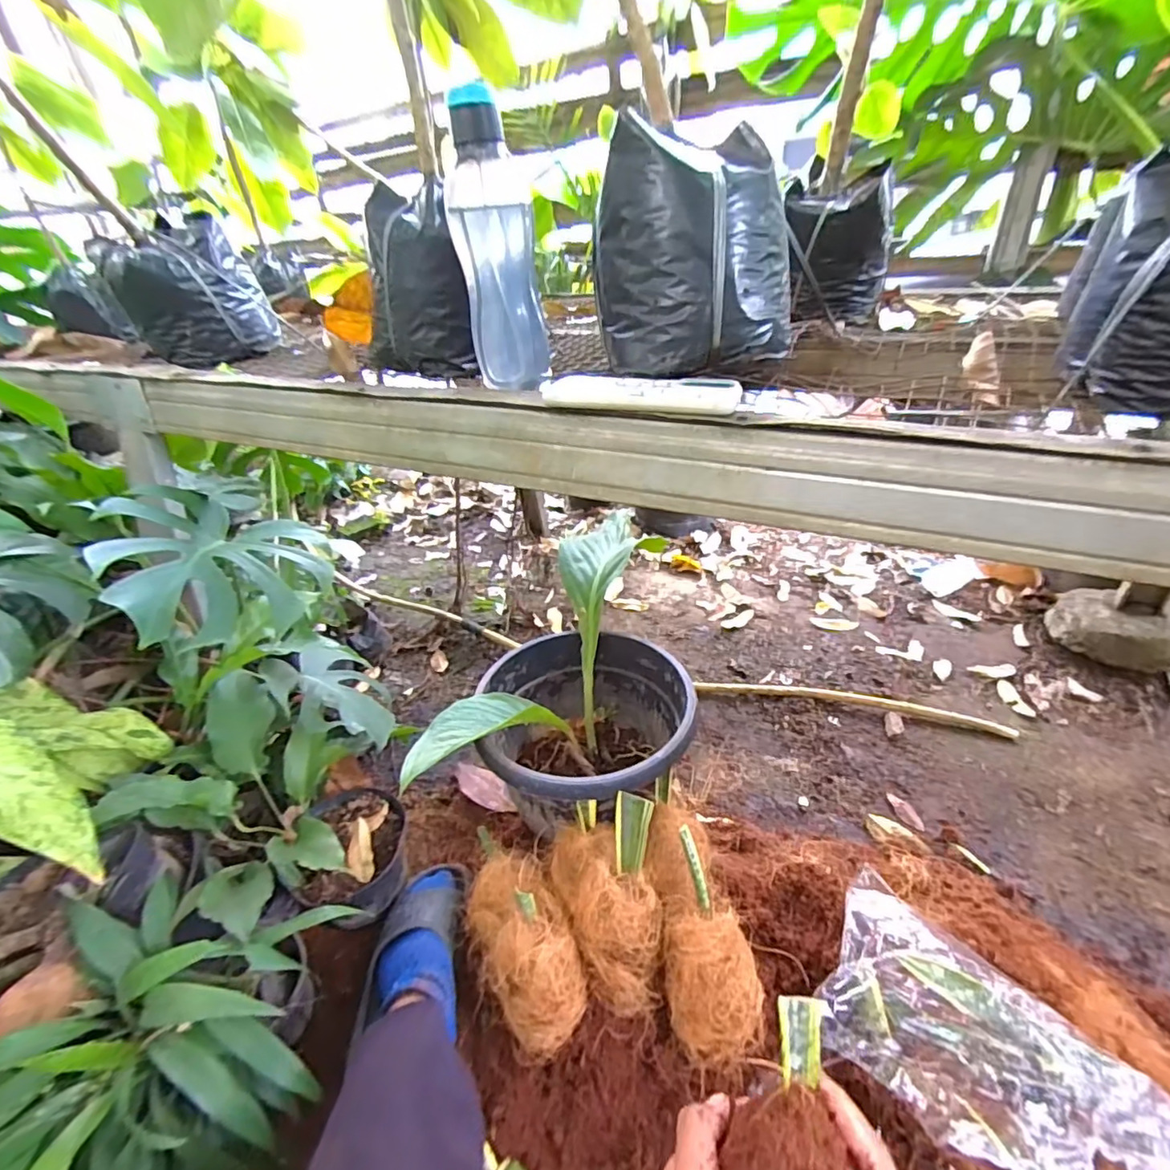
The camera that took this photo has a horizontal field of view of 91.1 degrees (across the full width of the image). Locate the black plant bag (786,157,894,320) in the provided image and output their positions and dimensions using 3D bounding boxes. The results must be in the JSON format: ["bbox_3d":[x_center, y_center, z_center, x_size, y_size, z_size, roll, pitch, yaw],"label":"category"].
[{"bbox_3d":[0.328,-0.438,0.754,0.137,0.160,0.130,9,34,21],"label":"black plant bag"}]

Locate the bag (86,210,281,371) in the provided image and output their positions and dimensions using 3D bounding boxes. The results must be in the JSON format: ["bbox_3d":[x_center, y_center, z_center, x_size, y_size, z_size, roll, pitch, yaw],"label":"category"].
[{"bbox_3d":[-0.592,-0.433,0.869,0.139,0.174,0.161,10,34,23],"label":"bag"}]

